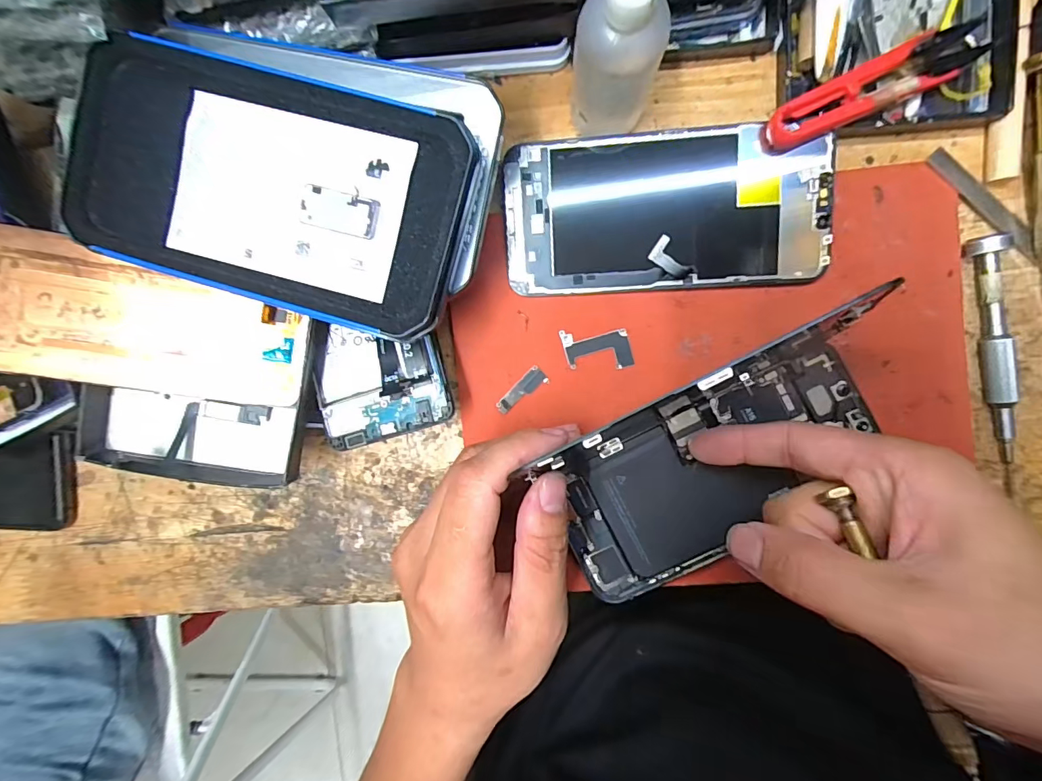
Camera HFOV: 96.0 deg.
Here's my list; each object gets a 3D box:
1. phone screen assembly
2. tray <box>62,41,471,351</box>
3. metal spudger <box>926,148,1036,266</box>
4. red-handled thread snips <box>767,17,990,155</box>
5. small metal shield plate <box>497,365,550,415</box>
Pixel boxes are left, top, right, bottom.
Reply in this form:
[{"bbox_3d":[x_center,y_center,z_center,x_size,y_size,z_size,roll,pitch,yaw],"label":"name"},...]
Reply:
[{"bbox_3d":[0.070,-0.089,0.233,0.156,0.005,0.073,-1,94,5],"label":"phone screen assembly"},{"bbox_3d":[-0.102,-0.084,0.197,0.157,0.019,0.092,16,95,3],"label":"tray"},{"bbox_3d":[0.228,-0.092,0.229,0.070,0.004,0.009,43,97,0],"label":"metal spudger"},{"bbox_3d":[0.163,-0.140,0.214,0.104,0.011,0.022,-23,92,6],"label":"red-handled thread snips"},{"bbox_3d":[0.000,0.000,0.249,0.030,0.004,0.010,-38,90,6],"label":"small metal shield plate"}]

